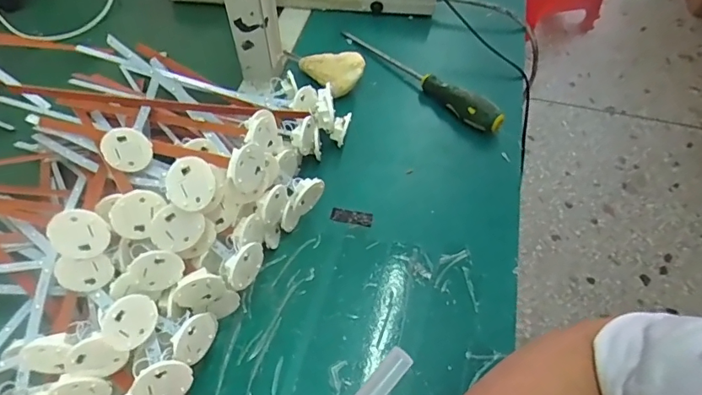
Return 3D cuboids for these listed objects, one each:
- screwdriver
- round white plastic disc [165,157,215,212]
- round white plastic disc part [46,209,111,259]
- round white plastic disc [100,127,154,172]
[{"bbox_3d":[0.081,-0.153,0.584,0.025,0.030,0.250,-35,62,-22],"label":"screwdriver"},{"bbox_3d":[-0.116,-0.010,0.343,0.004,0.039,0.037,4,56,43],"label":"round white plastic disc"},{"bbox_3d":[-0.192,0.026,0.335,0.038,0.036,0.004,27,11,-23],"label":"round white plastic disc part"},{"bbox_3d":[-0.187,-0.040,0.395,0.038,0.037,0.004,-8,26,-14],"label":"round white plastic disc"}]

